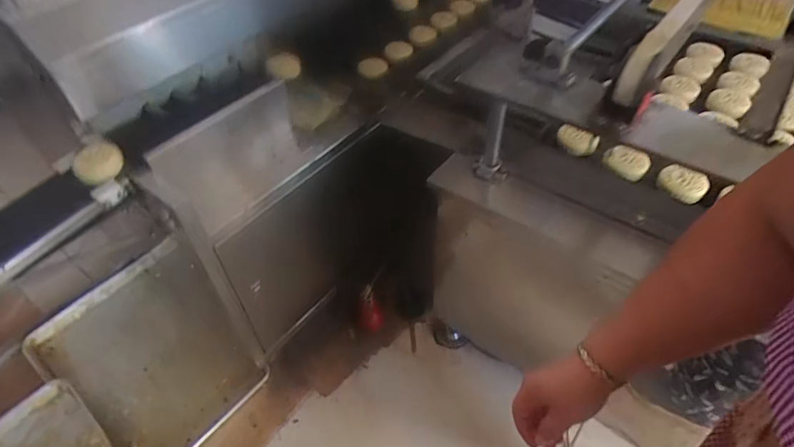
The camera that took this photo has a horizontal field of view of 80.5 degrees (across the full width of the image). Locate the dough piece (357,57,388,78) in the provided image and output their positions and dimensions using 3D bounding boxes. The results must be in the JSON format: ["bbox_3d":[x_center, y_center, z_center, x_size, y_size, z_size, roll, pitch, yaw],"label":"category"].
[{"bbox_3d":[-0.055,-0.367,1.094,0.072,0.042,0.032,-15,48,-12],"label":"dough piece"}]

